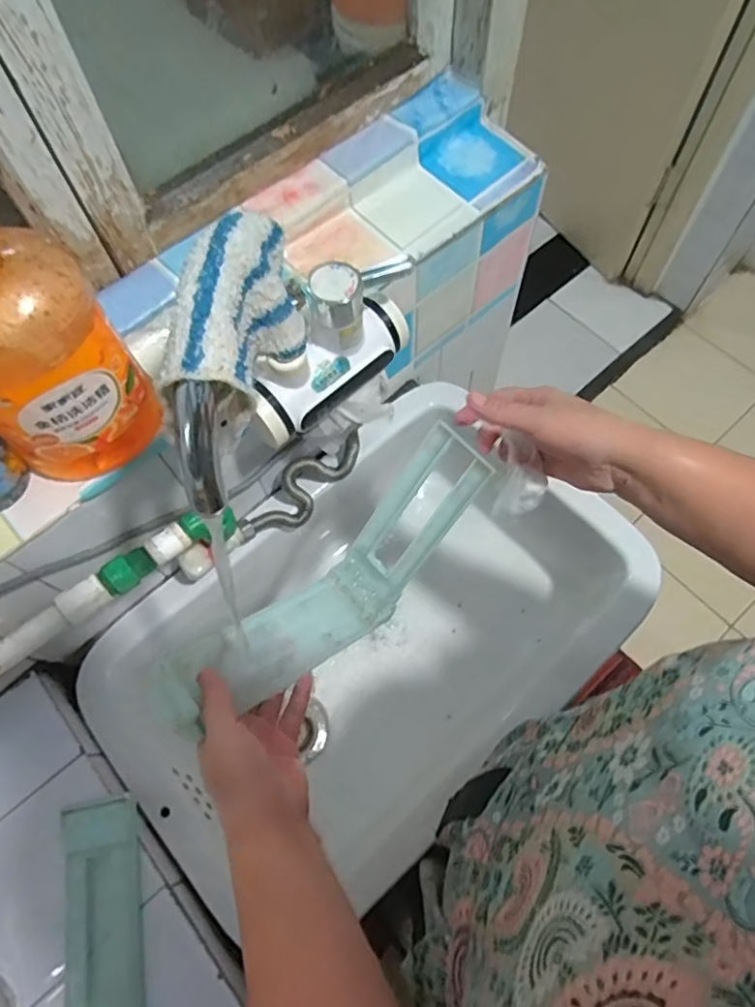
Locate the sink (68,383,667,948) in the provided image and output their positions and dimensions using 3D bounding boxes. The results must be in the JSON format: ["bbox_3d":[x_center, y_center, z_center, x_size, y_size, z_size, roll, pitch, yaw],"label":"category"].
[{"bbox_3d":[-0.007,0.182,0.751,0.586,0.212,0.396,-39,71,-15],"label":"sink"}]

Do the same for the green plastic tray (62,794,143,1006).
[{"bbox_3d":[-0.247,0.375,0.532,0.061,0.022,0.196,-11,66,-3],"label":"green plastic tray"}]

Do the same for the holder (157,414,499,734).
[{"bbox_3d":[-0.030,0.066,0.480,0.273,0.110,0.063,-41,71,-7],"label":"holder"}]

